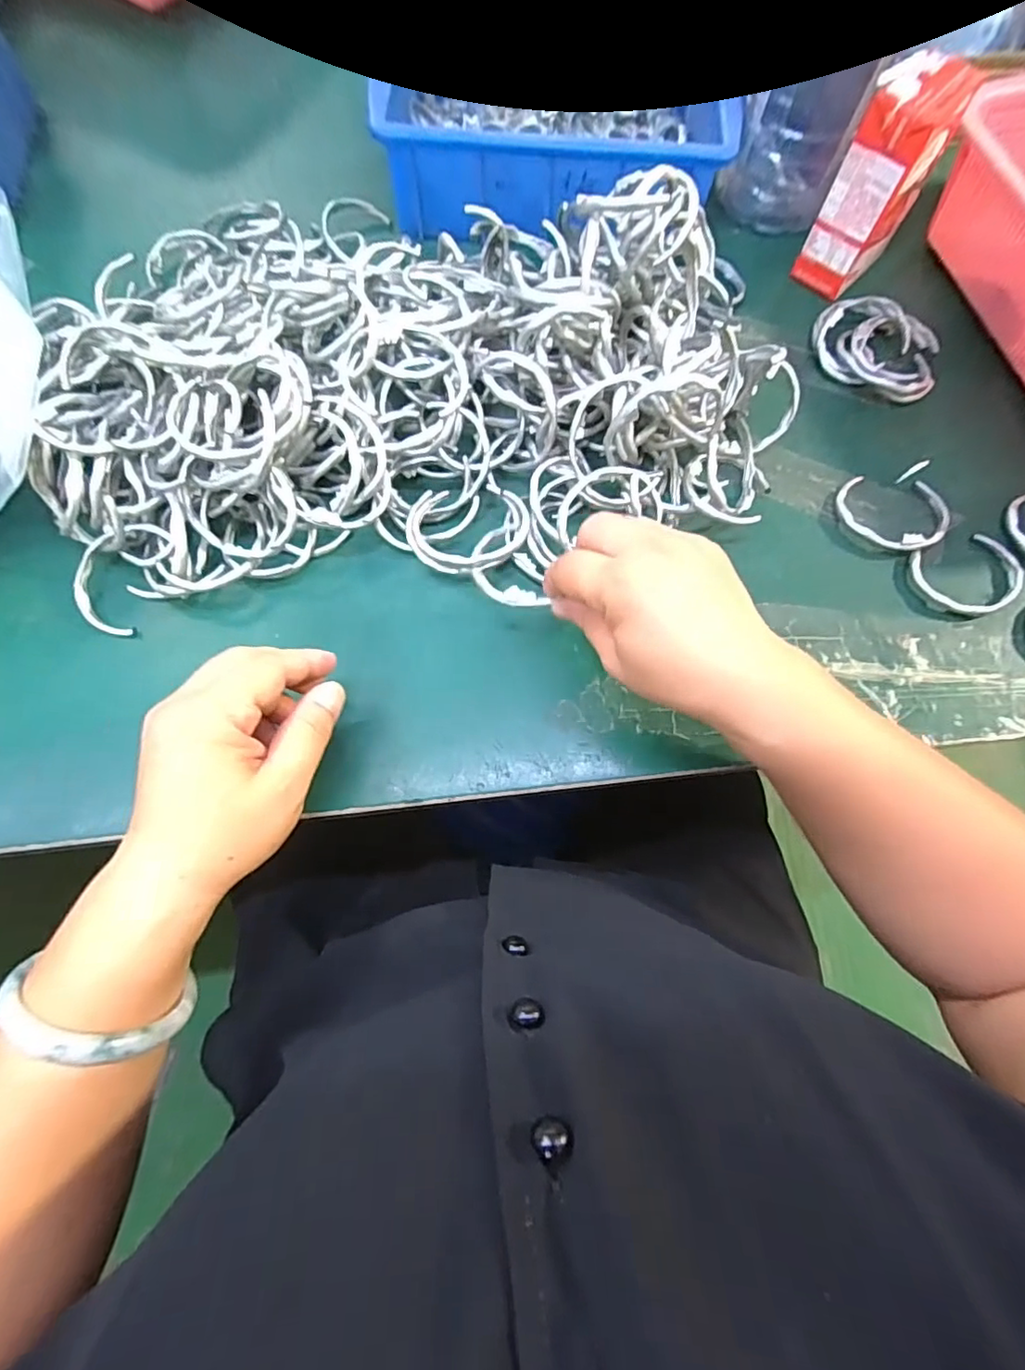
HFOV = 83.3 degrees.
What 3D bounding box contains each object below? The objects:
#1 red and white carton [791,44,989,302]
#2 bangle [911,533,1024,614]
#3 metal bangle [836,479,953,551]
[{"bbox_3d":[0.245,-0.333,0.386,0.067,0.113,0.042,-40,78,-13],"label":"red and white carton"},{"bbox_3d":[0.283,-0.068,0.357,0.066,0.005,0.049,-17,74,-7],"label":"bangle"},{"bbox_3d":[0.244,-0.110,0.368,0.068,0.010,0.054,8,72,1],"label":"metal bangle"}]

